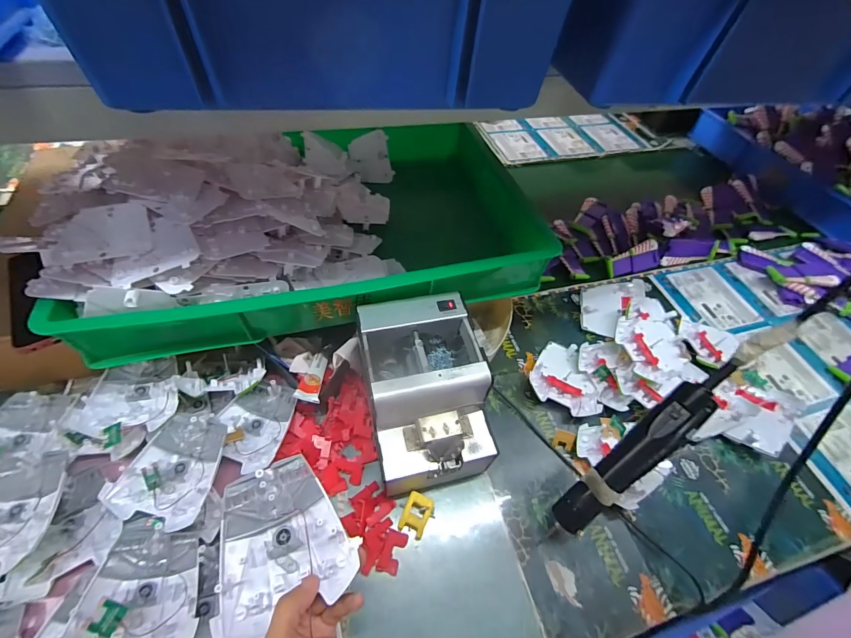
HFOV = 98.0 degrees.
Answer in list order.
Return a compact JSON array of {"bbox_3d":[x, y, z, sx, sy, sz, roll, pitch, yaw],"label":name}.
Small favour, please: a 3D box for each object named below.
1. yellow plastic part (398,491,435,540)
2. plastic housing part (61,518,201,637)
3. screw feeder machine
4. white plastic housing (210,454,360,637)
[{"bbox_3d":[-0.011,0.222,0.420,0.030,0.018,0.040,23,56,11],"label":"yellow plastic part"},{"bbox_3d":[-0.263,0.250,0.348,0.095,0.024,0.115,12,38,-22],"label":"plastic housing part"},{"bbox_3d":[-0.002,0.091,0.438,0.124,0.146,0.185,-9,56,-12],"label":"screw feeder machine"},{"bbox_3d":[-0.114,0.171,0.291,0.096,0.021,0.104,-18,58,-17],"label":"white plastic housing"}]

